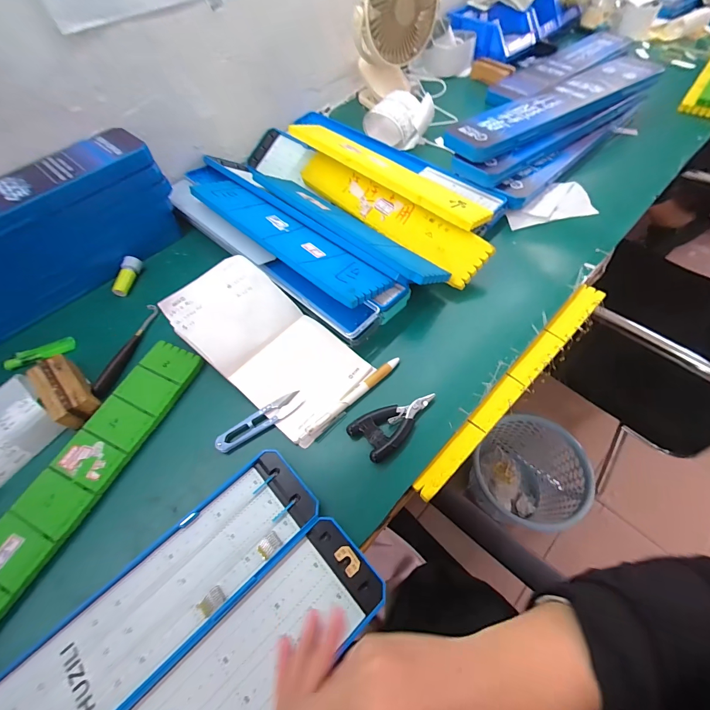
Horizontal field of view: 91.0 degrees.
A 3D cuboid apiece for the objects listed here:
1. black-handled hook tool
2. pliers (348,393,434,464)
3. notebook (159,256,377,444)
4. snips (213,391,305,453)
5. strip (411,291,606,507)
[{"bbox_3d":[-0.284,-0.009,0.435,0.016,0.012,0.133,7,59,7],"label":"black-handled hook tool"},{"bbox_3d":[0.043,0.067,0.369,0.094,0.015,0.049,-35,63,-18],"label":"pliers"},{"bbox_3d":[-0.102,-0.018,0.404,0.222,0.054,0.126,35,66,21],"label":"notebook"},{"bbox_3d":[-0.104,0.072,0.382,0.099,0.011,0.022,-30,62,-15],"label":"snips"},{"bbox_3d":[0.186,0.023,0.394,0.348,0.007,0.028,-40,65,-20],"label":"strip"}]

